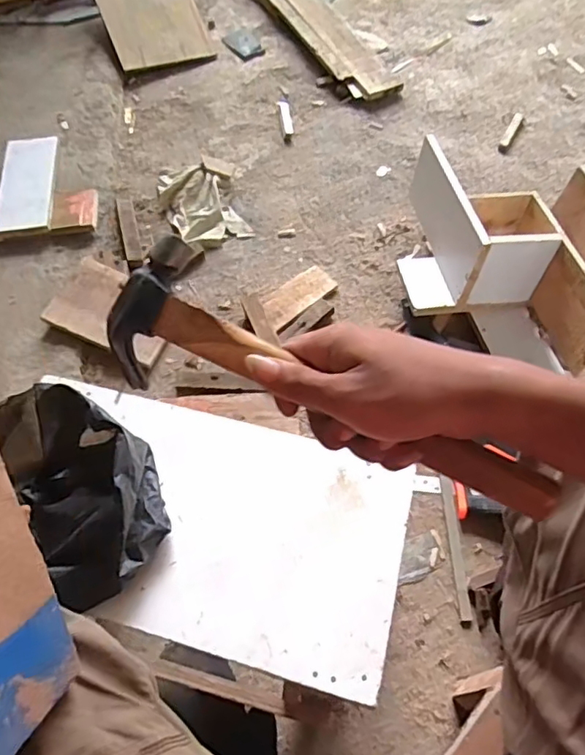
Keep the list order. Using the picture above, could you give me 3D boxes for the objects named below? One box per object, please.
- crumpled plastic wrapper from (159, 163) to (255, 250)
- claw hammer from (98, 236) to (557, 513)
[{"bbox_3d":[-0.198,-0.359,1.141,0.130,0.034,0.248,-28,62,-13],"label":"crumpled plastic wrapper"},{"bbox_3d":[0.019,0.009,0.336,0.277,0.040,0.078,27,63,8],"label":"claw hammer"}]

